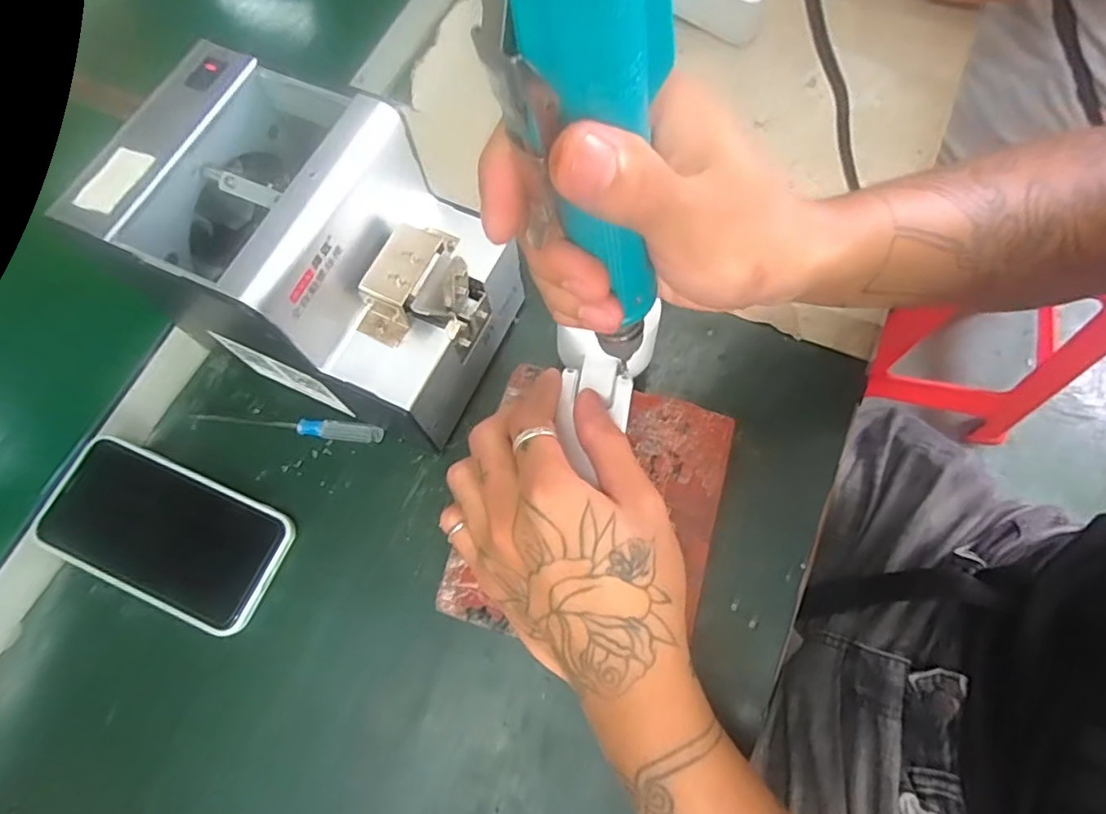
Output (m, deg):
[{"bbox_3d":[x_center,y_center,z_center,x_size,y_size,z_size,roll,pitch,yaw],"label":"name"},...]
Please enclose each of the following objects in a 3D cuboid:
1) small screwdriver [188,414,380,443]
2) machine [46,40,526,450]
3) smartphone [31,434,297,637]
[{"bbox_3d":[-0.170,0.012,0.388,0.123,0.007,0.012,6,71,2],"label":"small screwdriver"},{"bbox_3d":[-0.122,-0.079,0.347,0.179,0.144,0.138,26,73,8],"label":"machine"},{"bbox_3d":[-0.232,0.074,0.361,0.145,0.012,0.074,22,72,7],"label":"smartphone"}]

